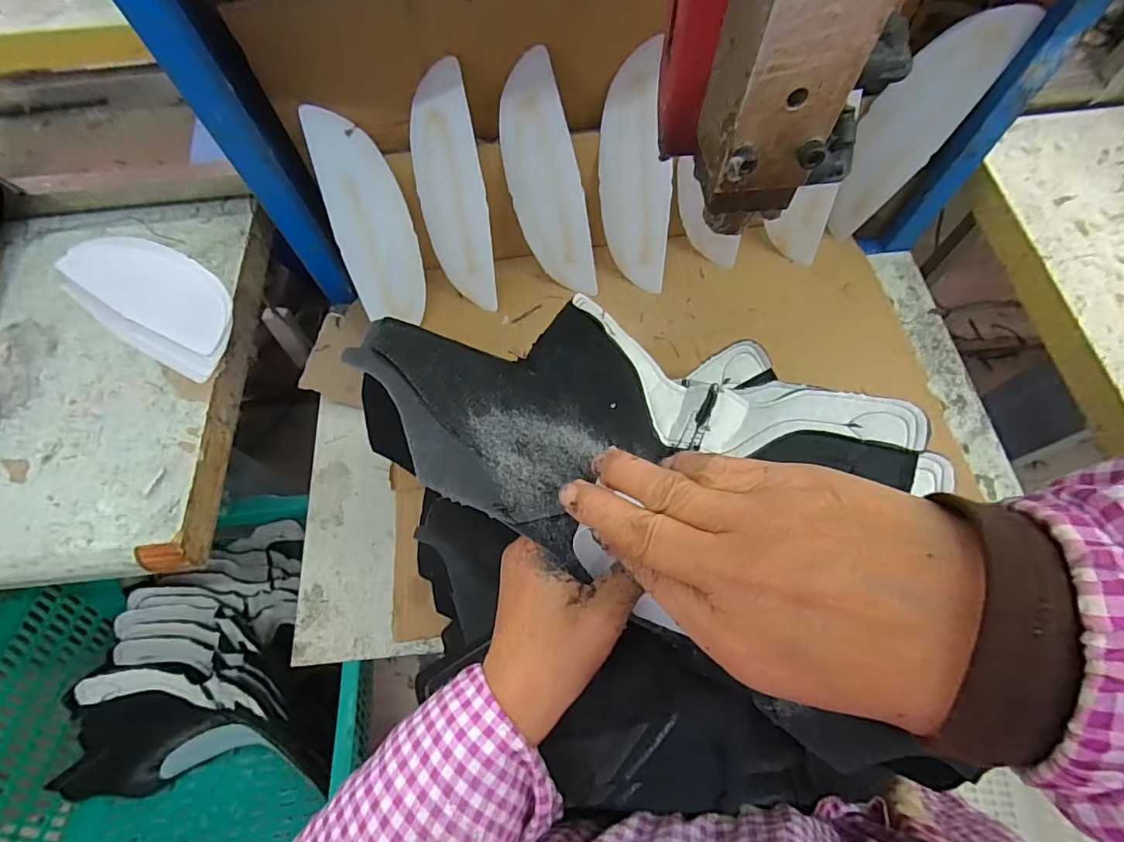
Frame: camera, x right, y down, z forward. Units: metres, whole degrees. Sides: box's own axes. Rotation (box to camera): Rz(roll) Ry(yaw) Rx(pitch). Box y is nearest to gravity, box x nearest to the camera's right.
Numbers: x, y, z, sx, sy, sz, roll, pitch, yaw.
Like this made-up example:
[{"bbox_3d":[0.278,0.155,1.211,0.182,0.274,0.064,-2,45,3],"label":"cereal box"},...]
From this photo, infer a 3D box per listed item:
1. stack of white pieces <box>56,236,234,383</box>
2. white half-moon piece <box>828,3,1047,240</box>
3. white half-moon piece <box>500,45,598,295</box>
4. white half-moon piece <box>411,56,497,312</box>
[{"bbox_3d":[-0.412,-0.129,0.508,0.240,0.011,0.098,30,71,14],"label":"stack of white pieces"},{"bbox_3d":[0.320,-0.272,0.478,0.069,0.205,0.007,38,53,6],"label":"white half-moon piece"},{"bbox_3d":[-0.016,-0.223,0.492,0.070,0.210,0.008,0,39,19],"label":"white half-moon piece"},{"bbox_3d":[-0.107,-0.215,0.495,0.071,0.212,0.006,8,37,18],"label":"white half-moon piece"}]

